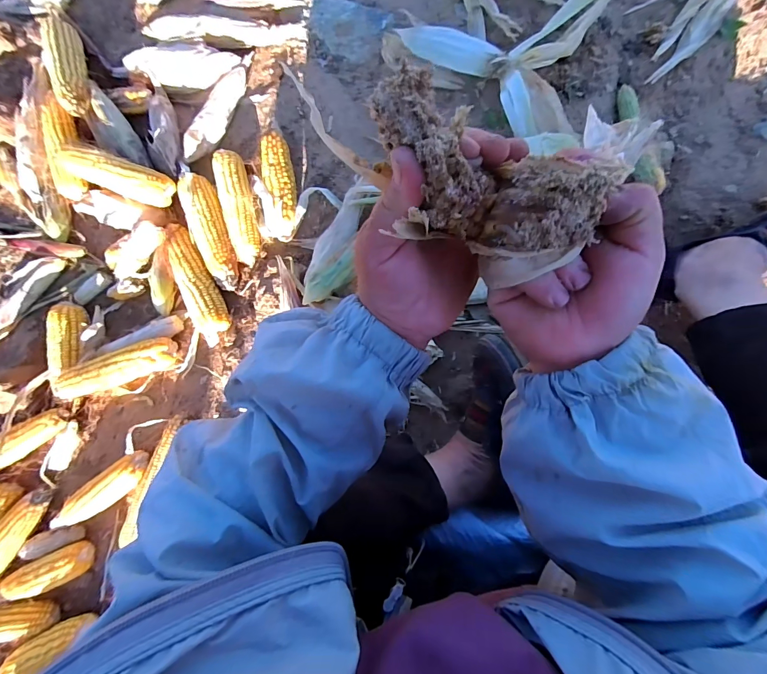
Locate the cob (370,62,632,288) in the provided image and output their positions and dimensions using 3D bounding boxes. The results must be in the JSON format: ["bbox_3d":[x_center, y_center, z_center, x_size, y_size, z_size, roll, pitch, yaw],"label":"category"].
[{"bbox_3d":[0.045,-0.077,0.175,0.117,0.037,0.060,36,93,-5],"label":"cob"}]

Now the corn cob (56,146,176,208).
[{"bbox_3d":[-0.409,-0.247,0.561,0.189,0.049,0.052,21,93,3],"label":"corn cob"}]

